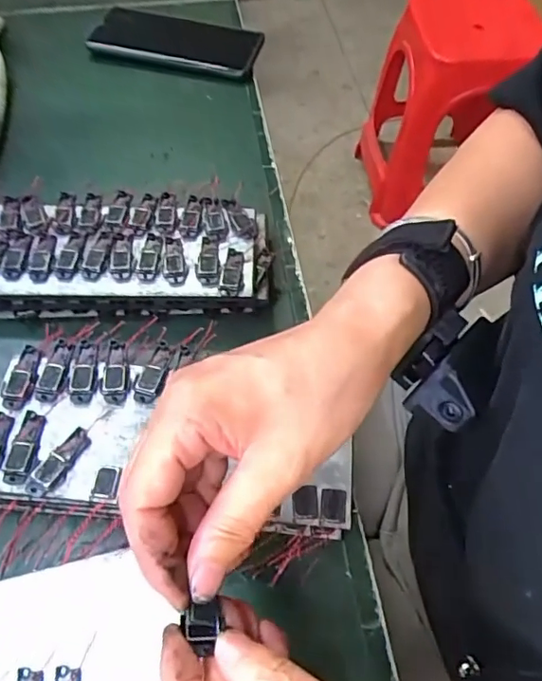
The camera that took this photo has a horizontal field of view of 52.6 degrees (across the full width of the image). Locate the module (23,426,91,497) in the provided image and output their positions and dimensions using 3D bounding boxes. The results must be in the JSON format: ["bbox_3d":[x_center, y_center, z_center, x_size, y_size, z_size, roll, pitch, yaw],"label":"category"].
[{"bbox_3d":[-0.112,0.064,0.289,0.015,0.004,0.041,25,60,13],"label":"module"}]

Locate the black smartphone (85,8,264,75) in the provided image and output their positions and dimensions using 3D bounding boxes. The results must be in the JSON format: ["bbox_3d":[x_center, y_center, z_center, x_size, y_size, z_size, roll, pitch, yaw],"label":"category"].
[{"bbox_3d":[-0.091,-0.297,0.538,0.158,0.010,0.081,13,55,4],"label":"black smartphone"}]

